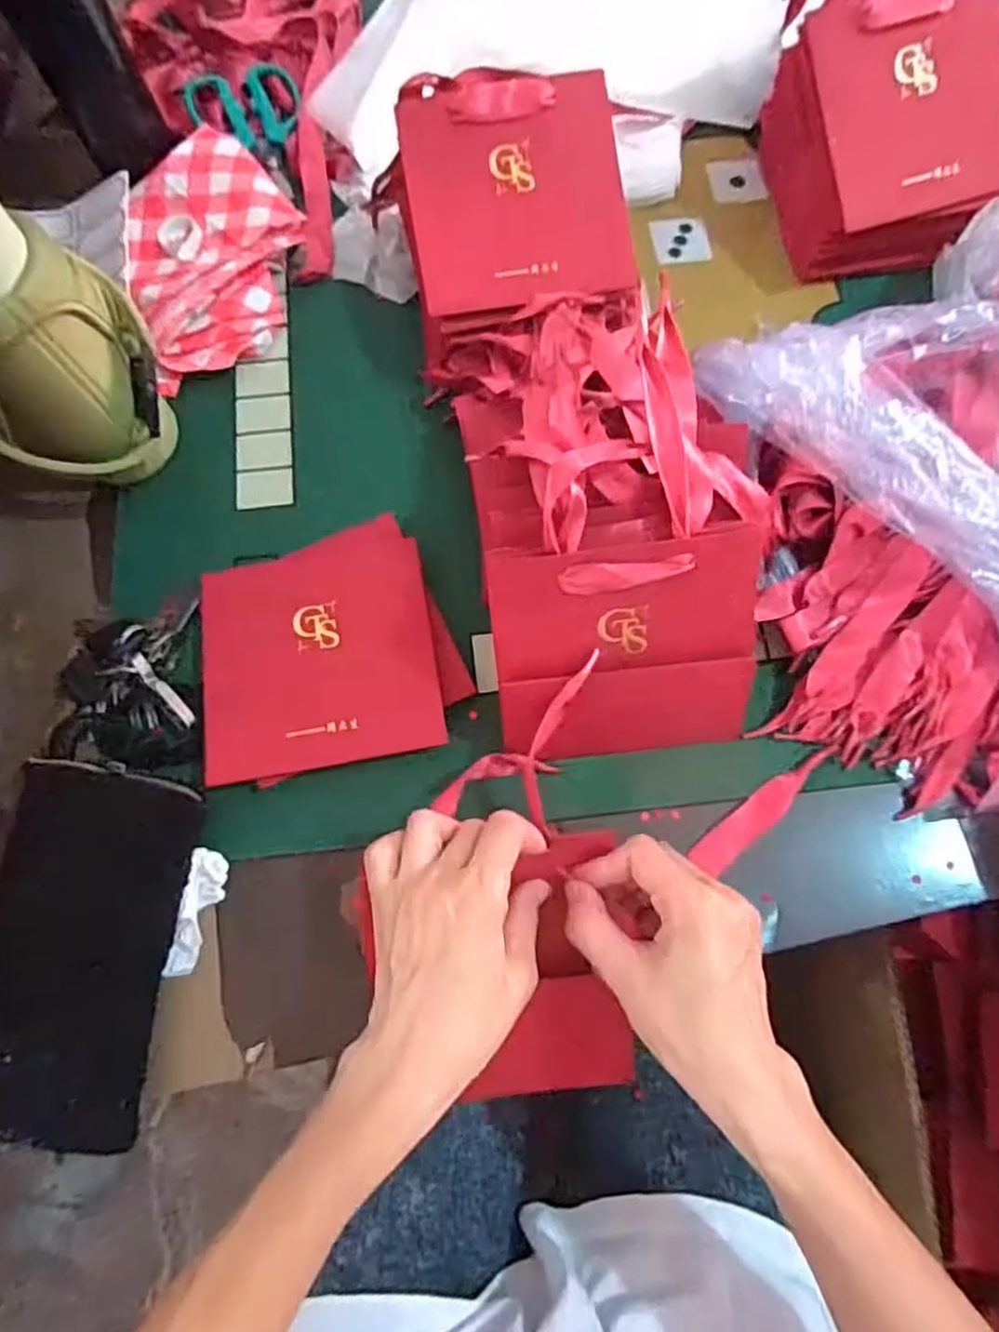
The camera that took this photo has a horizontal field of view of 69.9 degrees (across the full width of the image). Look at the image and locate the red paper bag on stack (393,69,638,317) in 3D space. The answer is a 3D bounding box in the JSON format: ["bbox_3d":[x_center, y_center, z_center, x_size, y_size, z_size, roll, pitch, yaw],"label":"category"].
[{"bbox_3d":[0.010,-0.314,0.469,0.139,0.012,0.147,-9,96,0],"label":"red paper bag on stack"}]

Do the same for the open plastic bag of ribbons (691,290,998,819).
[{"bbox_3d":[0.236,-0.066,0.415,0.186,0.103,0.283,-7,71,-3],"label":"open plastic bag of ribbons"}]

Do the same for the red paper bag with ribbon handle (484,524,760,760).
[{"bbox_3d":[0.069,-0.006,0.387,0.139,0.128,0.010,-7,32,-2],"label":"red paper bag with ribbon handle"}]

